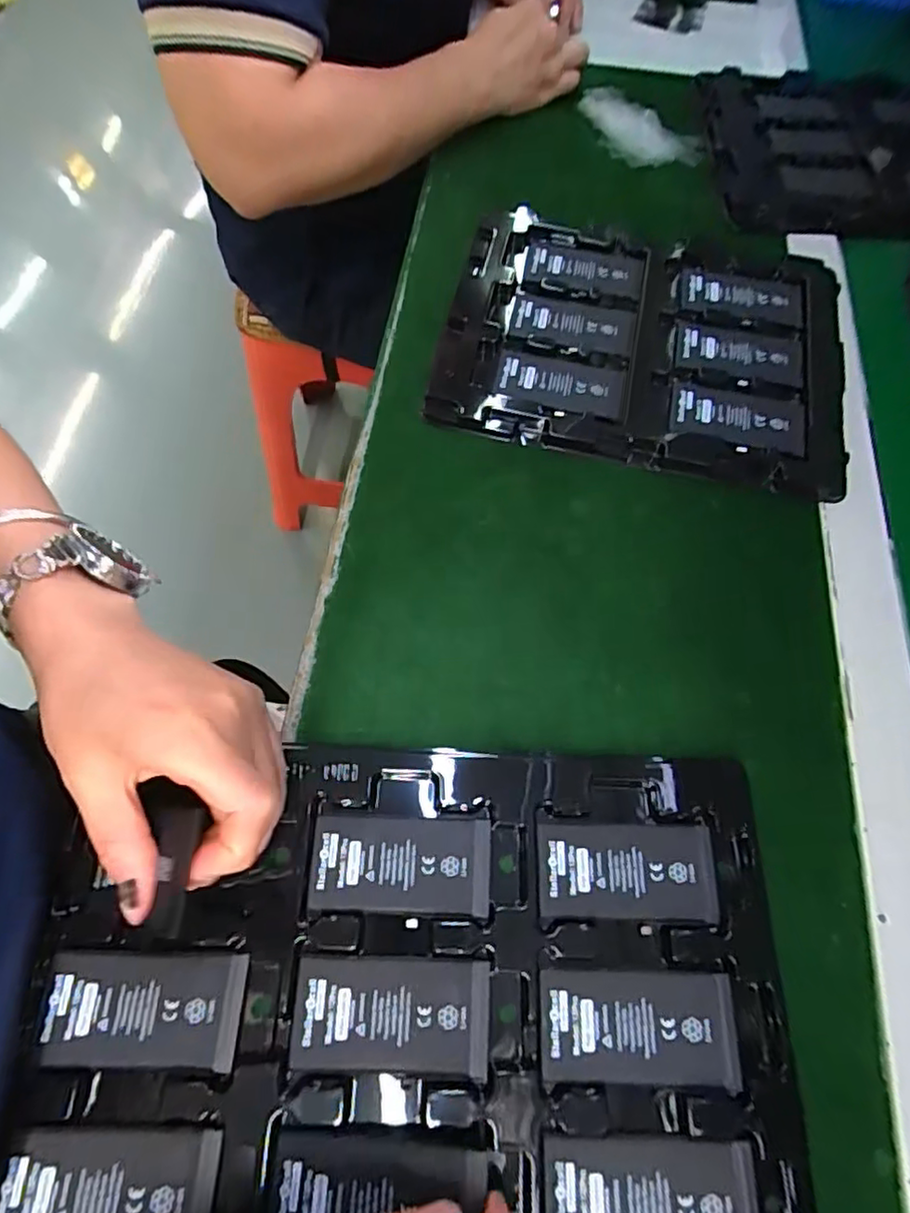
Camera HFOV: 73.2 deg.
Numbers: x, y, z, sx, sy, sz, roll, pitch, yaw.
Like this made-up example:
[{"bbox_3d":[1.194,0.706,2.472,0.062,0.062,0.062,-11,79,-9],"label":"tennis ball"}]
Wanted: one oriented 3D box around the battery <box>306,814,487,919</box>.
[{"bbox_3d":[-0.026,0.124,0.293,0.084,0.004,0.043,2,66,0],"label":"battery"}]

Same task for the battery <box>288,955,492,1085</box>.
[{"bbox_3d":[-0.028,0.180,0.268,0.084,0.004,0.044,1,66,0],"label":"battery"}]

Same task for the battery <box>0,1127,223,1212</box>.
[{"bbox_3d":[-0.138,0.231,0.239,0.083,0.004,0.042,1,66,0],"label":"battery"}]

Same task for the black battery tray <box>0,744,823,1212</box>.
[{"bbox_3d":[-0.018,0.177,0.267,0.327,0.015,0.225,2,66,0],"label":"black battery tray"}]

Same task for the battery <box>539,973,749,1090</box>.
[{"bbox_3d":[0.081,0.185,0.268,0.085,0.004,0.042,2,66,0],"label":"battery"}]

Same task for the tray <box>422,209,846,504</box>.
[{"bbox_3d":[0.132,-0.191,0.438,0.271,0.011,0.213,12,66,4],"label":"tray"}]

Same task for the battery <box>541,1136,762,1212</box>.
[{"bbox_3d":[0.079,0.239,0.243,0.086,0.004,0.043,1,66,0],"label":"battery"}]

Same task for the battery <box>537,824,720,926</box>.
[{"bbox_3d":[0.083,0.128,0.294,0.085,0.004,0.043,1,66,0],"label":"battery"}]

